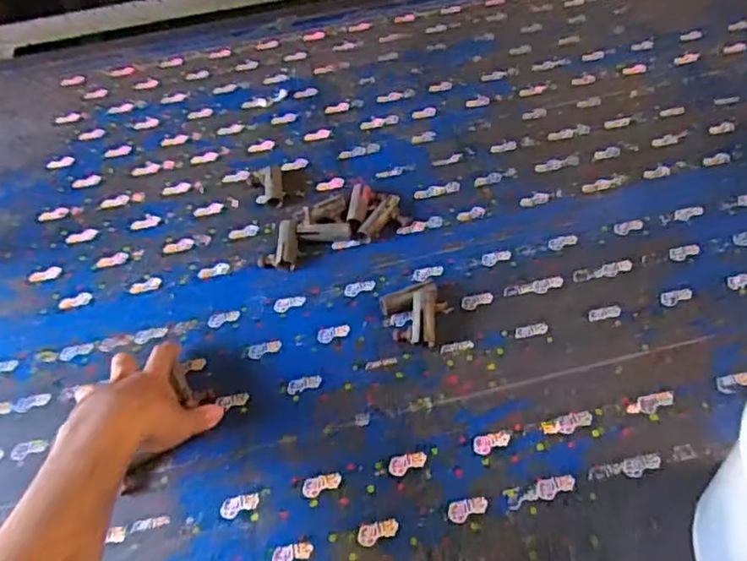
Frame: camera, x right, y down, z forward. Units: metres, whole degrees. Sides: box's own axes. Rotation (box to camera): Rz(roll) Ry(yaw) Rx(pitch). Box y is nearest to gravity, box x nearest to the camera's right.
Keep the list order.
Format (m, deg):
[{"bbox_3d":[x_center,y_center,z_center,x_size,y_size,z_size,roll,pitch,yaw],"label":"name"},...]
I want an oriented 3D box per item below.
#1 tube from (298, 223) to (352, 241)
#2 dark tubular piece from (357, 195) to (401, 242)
[{"bbox_3d":[-0.055,-0.055,0.709,0.059,0.017,0.015,-3,49,2],"label":"tube"},{"bbox_3d":[0.009,-0.073,0.720,0.019,0.016,0.071,22,55,22],"label":"dark tubular piece"}]

